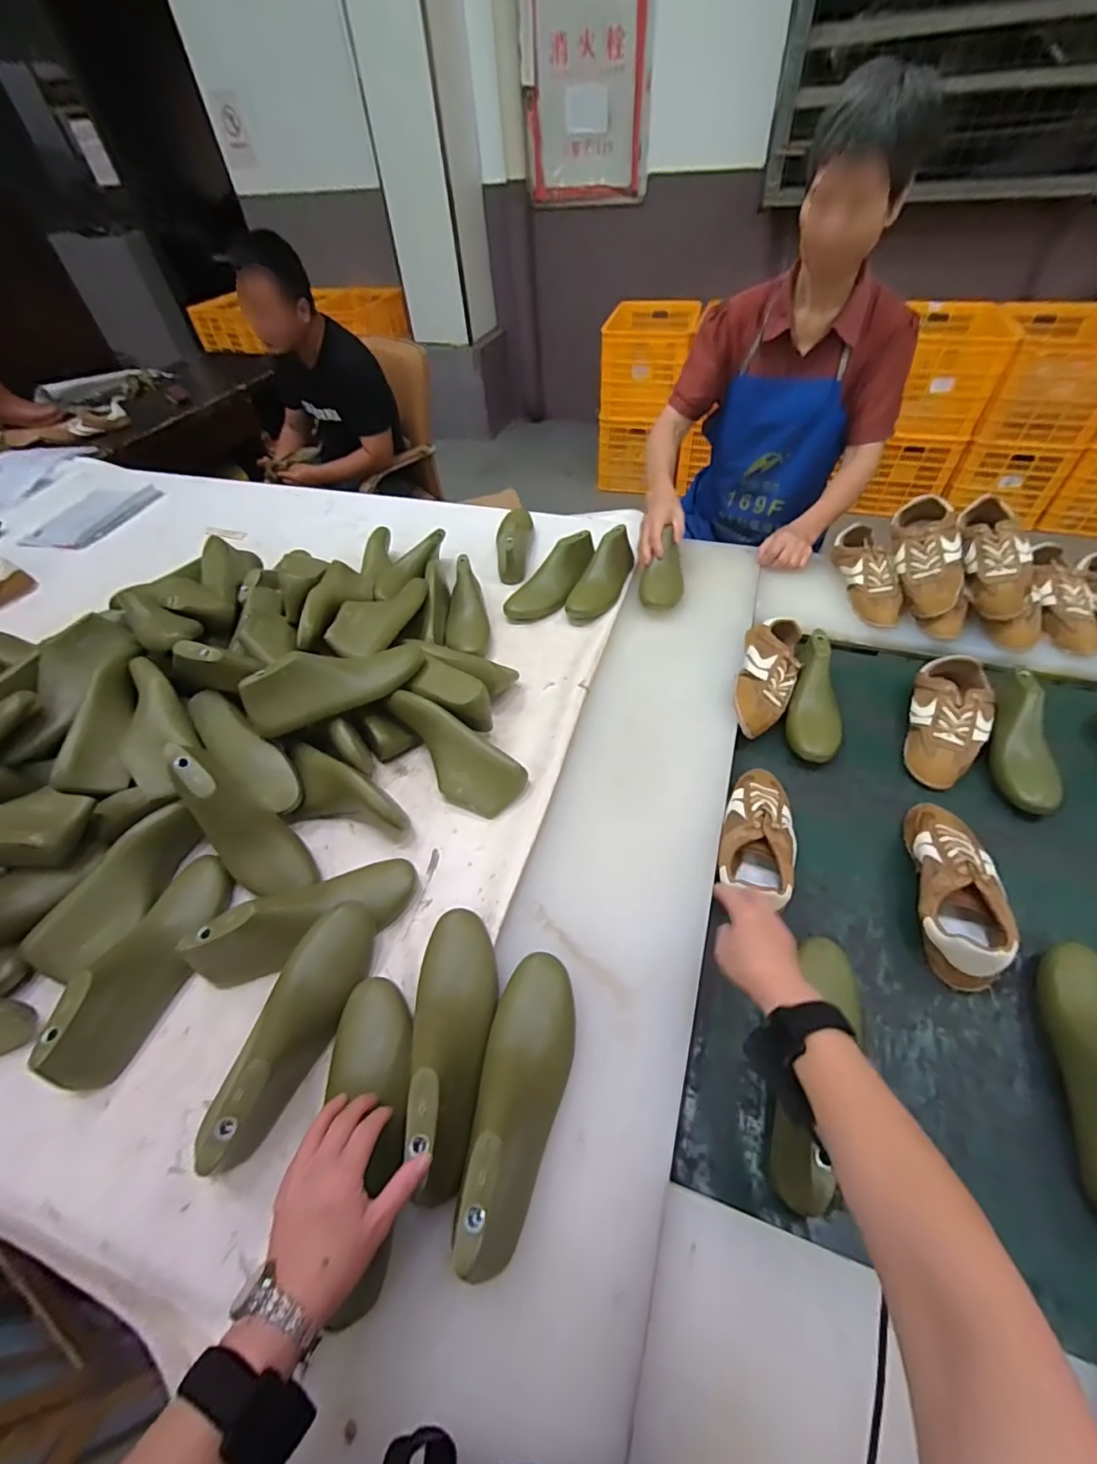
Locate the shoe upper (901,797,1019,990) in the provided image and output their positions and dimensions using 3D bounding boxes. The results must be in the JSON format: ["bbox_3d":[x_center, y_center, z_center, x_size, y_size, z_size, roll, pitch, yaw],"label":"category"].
[{"bbox_3d":[0.489,0.182,0.645,0.086,0.080,0.233,11,53,12],"label":"shoe upper"}]

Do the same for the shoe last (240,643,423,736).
[{"bbox_3d":[-0.294,-0.074,0.749,0.251,0.079,0.075,-29,52,-17],"label":"shoe last"}]

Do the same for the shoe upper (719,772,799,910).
[{"bbox_3d":[0.274,0.126,0.690,0.089,0.057,0.220,11,47,11],"label":"shoe upper"}]

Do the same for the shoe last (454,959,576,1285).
[{"bbox_3d":[-0.025,0.328,0.485,0.082,0.089,0.247,3,50,9],"label":"shoe last"}]

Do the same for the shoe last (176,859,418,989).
[{"bbox_3d":[-0.279,0.205,0.610,0.248,0.074,0.081,-25,52,-15],"label":"shoe last"}]

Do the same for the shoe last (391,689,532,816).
[{"bbox_3d":[-0.145,0.019,0.757,0.245,0.067,0.089,42,60,12],"label":"shoe last"}]

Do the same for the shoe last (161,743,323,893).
[{"bbox_3d":[-0.385,0.111,0.656,0.080,0.225,0.072,-43,17,-30],"label":"shoe last"}]

